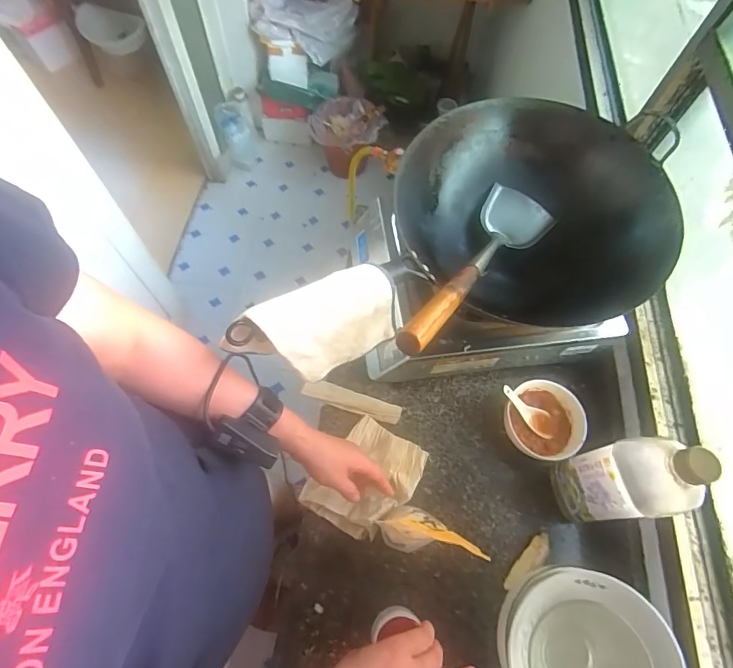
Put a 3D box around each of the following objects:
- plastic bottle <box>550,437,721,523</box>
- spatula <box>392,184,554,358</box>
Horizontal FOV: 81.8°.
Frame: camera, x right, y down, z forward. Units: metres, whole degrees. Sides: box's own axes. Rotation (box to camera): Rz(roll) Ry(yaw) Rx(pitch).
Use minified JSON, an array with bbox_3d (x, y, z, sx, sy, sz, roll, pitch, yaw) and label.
[{"bbox_3d":[0.312,0.176,0.511,0.074,0.254,0.078,-10,65,-7],"label":"plastic bottle"},{"bbox_3d":[0.138,-0.091,0.512,0.094,0.041,0.394,33,44,12],"label":"spatula"}]

